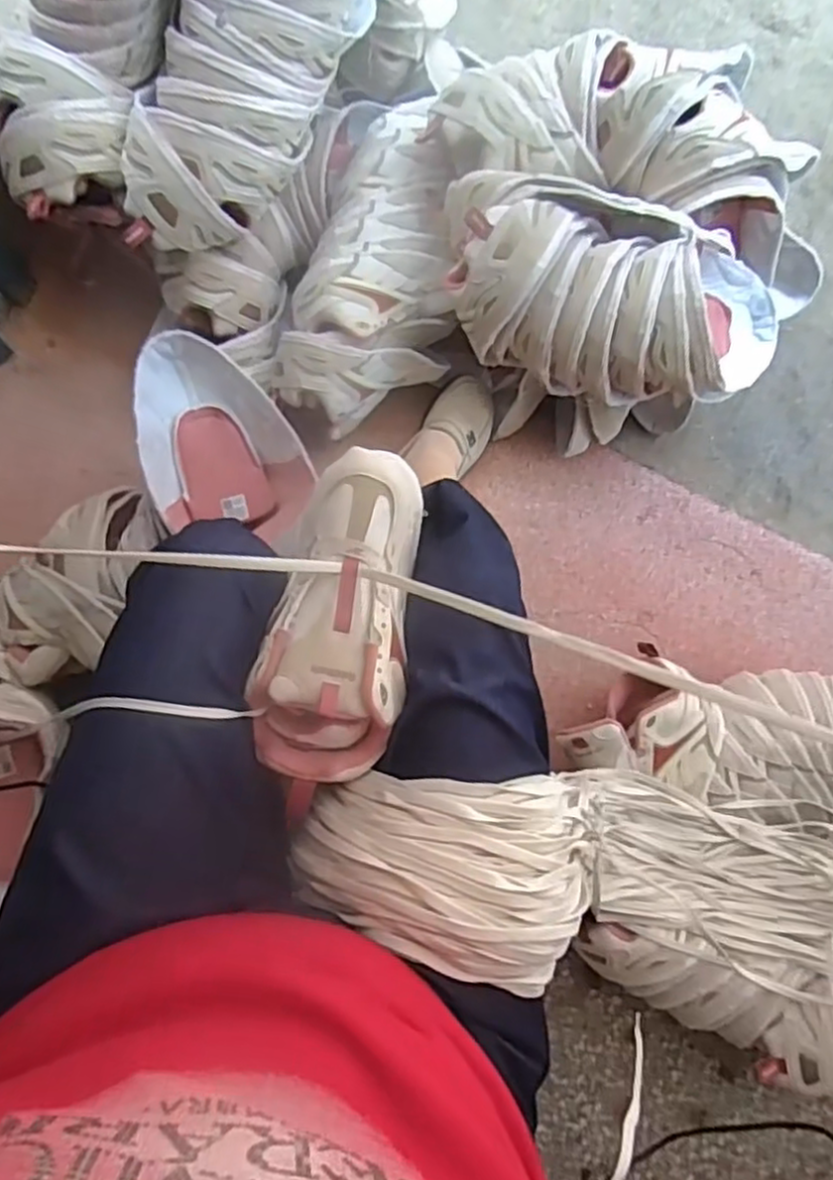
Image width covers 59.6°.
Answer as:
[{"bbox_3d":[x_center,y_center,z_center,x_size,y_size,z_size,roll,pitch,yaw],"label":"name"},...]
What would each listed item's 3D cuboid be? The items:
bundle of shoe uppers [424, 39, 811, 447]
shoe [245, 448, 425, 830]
[{"bbox_3d":[0.233,-0.402,0.854,0.410,0.234,0.392,1,84,-5],"label":"bundle of shoe uppers"},{"bbox_3d":[-0.049,0.018,0.512,0.095,0.080,0.248,13,75,-4],"label":"shoe"}]

